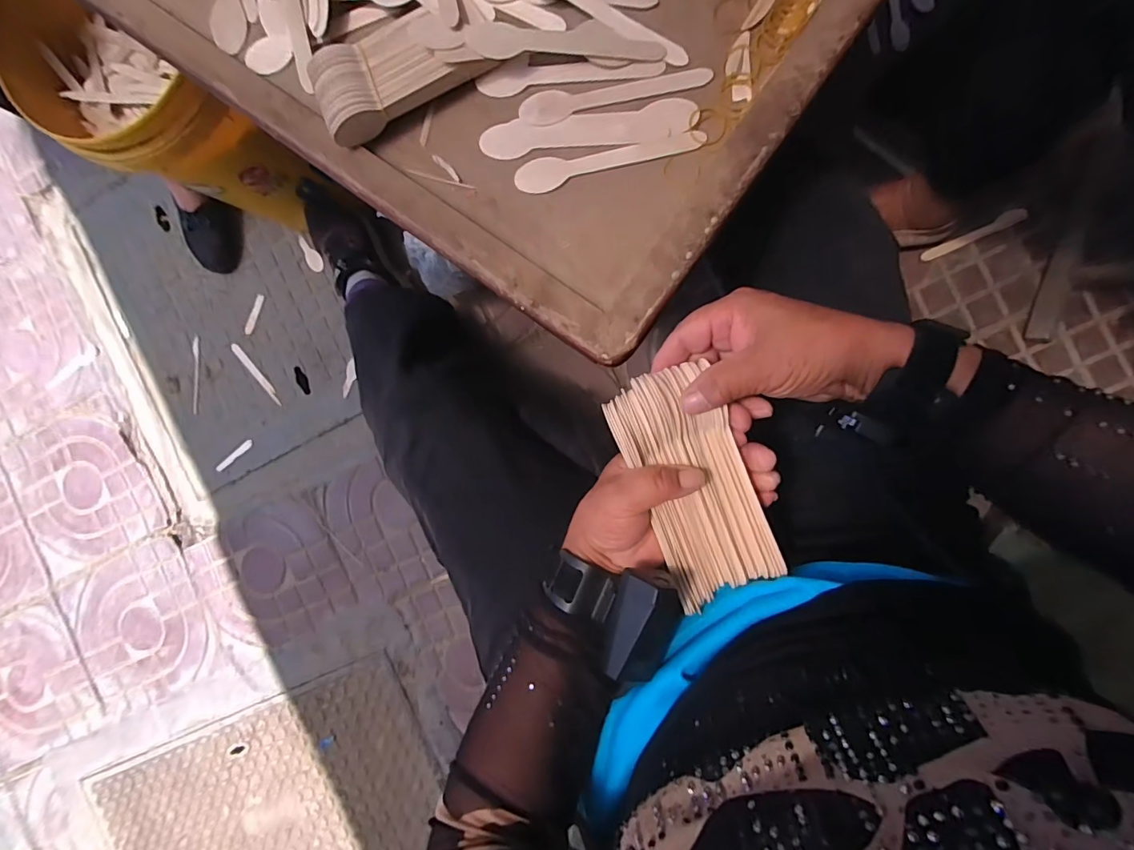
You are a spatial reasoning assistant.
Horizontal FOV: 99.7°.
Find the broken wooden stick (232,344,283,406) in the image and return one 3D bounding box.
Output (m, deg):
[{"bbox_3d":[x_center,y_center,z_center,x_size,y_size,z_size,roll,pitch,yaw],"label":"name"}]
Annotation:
[{"bbox_3d":[-0.602,-0.100,0.927,0.019,0.004,0.148,-43,86,6],"label":"broken wooden stick"}]

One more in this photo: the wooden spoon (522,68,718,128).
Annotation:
[{"bbox_3d":[0.038,-0.268,0.392,0.154,0.004,0.026,-3,91,8],"label":"wooden spoon"}]

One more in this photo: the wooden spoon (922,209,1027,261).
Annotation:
[{"bbox_3d":[0.635,-0.295,0.746,0.154,0.011,0.022,-26,88,7],"label":"wooden spoon"}]

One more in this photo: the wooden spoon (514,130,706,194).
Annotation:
[{"bbox_3d":[0.034,-0.218,0.398,0.156,0.006,0.026,-5,91,8],"label":"wooden spoon"}]

